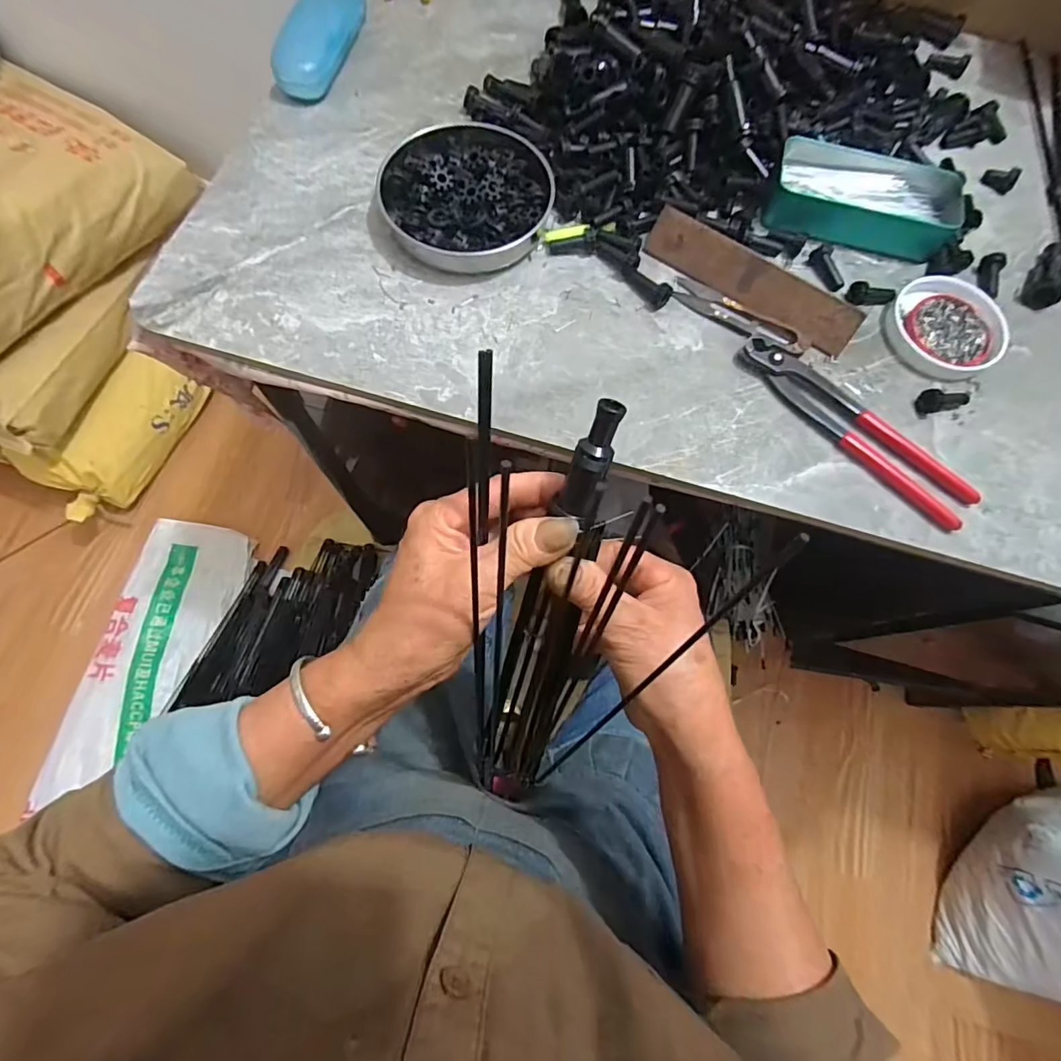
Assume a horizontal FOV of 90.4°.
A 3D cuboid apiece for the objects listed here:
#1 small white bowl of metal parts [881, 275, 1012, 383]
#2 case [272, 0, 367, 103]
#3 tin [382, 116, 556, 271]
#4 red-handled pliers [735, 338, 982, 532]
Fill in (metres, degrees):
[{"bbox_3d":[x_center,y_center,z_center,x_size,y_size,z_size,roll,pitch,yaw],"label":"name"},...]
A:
[{"bbox_3d":[0.339,-0.166,0.425,0.092,0.020,0.085,1,72,-2],"label":"small white bowl of metal parts"},{"bbox_3d":[-0.191,-0.467,0.489,0.051,0.039,0.153,15,73,3],"label":"case"},{"bbox_3d":[-0.052,-0.278,0.434,0.134,0.033,0.131,1,72,-2],"label":"tin"},{"bbox_3d":[0.239,-0.077,0.391,0.194,0.013,0.040,40,75,10],"label":"red-handled pliers"}]

